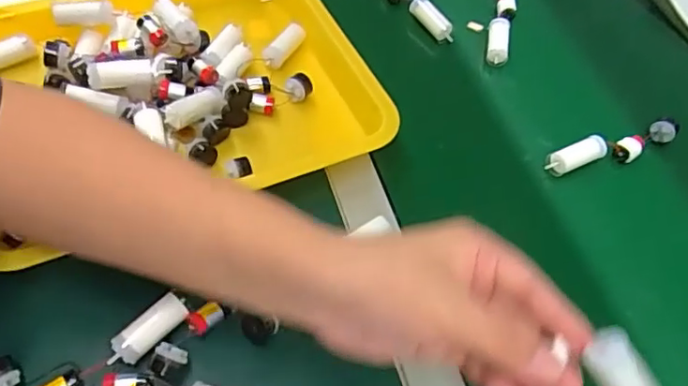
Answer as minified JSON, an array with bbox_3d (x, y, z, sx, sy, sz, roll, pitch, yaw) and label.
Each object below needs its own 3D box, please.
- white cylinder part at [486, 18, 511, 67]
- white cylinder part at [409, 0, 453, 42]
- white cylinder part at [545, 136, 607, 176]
[{"bbox_3d":[0.156,-0.154,0.588,0.022,0.018,0.052,11,58,3],"label":"white cylinder part"},{"bbox_3d":[0.091,-0.178,0.592,0.014,0.022,0.056,-39,83,-23],"label":"white cylinder part"},{"bbox_3d":[0.204,-0.029,0.513,0.062,0.024,0.019,-20,62,-15],"label":"white cylinder part"}]

